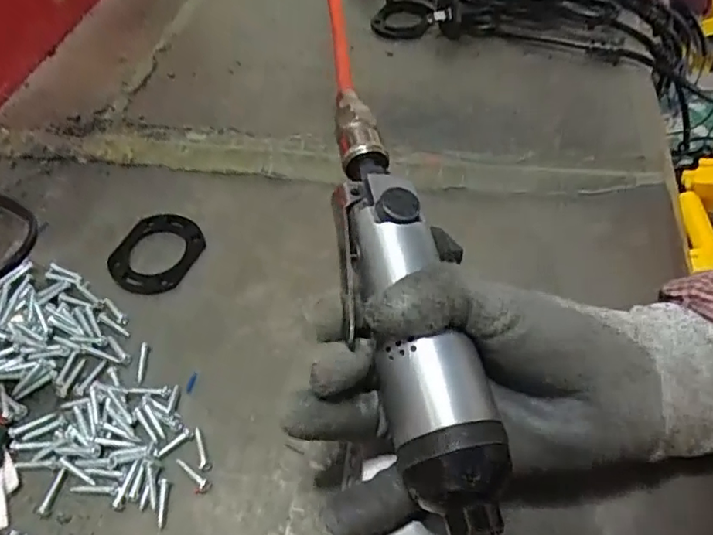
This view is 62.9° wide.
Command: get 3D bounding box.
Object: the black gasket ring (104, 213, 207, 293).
[{"bbox_3d":[-0.123,-0.009,0.360,0.052,0.004,0.058,13,53,13],"label":"black gasket ring"}]

